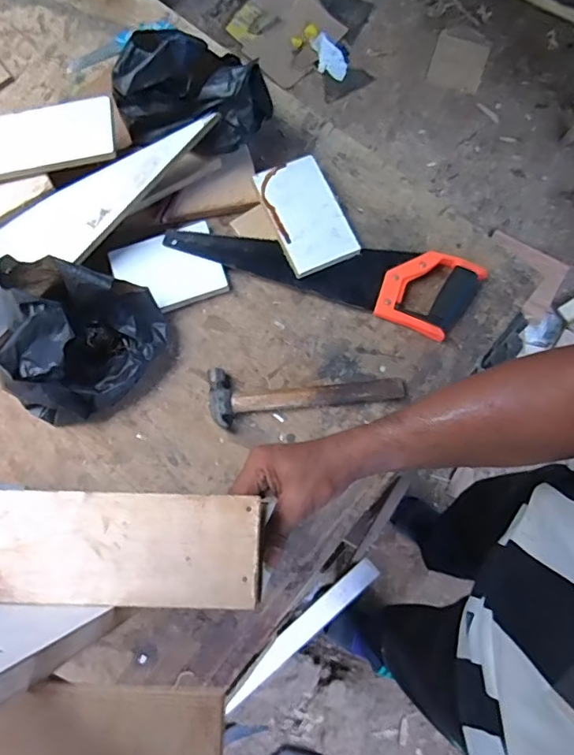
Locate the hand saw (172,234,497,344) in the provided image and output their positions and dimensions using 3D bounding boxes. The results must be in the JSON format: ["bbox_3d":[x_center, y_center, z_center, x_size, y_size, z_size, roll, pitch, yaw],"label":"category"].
[{"bbox_3d":[0.056,-0.164,0.720,0.419,0.023,0.113,19,77,4],"label":"hand saw"}]

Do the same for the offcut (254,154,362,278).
[{"bbox_3d":[0.026,-0.229,0.719,0.098,0.009,0.164,-23,80,-6],"label":"offcut"}]

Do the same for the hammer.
[{"bbox_3d":[0.025,0.026,0.673,0.251,0.029,0.070,0,76,0],"label":"hammer"}]

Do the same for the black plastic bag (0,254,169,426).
[{"bbox_3d":[-0.251,-0.042,0.636,0.177,0.140,0.174,1,75,3],"label":"black plastic bag"}]

